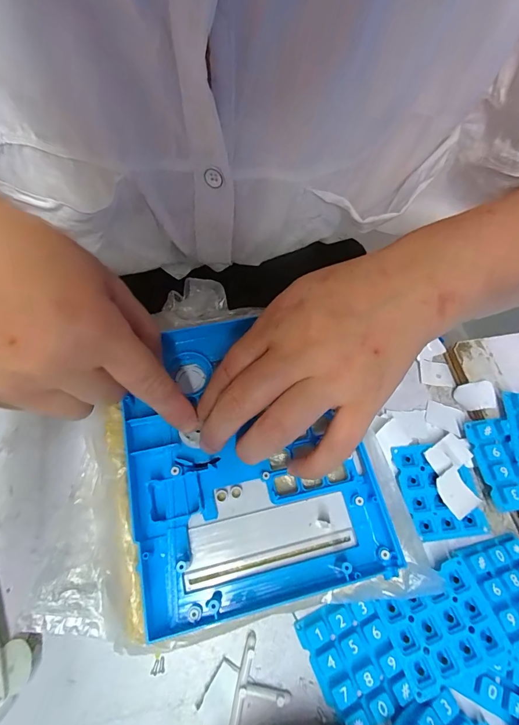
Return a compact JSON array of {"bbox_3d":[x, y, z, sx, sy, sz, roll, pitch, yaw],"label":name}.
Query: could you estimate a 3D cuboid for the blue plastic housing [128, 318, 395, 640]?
[{"bbox_3d":[-0.009,0.050,0.218,0.134,0.019,0.166,-9,64,-8],"label":"blue plastic housing"}]

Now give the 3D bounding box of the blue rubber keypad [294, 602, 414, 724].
[{"bbox_3d":[0.053,0.165,0.202,0.045,0.009,0.057,-22,66,-14],"label":"blue rubber keypad"}]

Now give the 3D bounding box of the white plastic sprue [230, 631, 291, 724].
[{"bbox_3d":[0.001,0.179,0.193,0.027,0.005,0.052,14,63,4],"label":"white plastic sprue"}]

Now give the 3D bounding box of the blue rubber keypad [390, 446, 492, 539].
[{"bbox_3d":[0.120,0.084,0.243,0.049,0.007,0.059,-5,64,-6],"label":"blue rubber keypad"}]

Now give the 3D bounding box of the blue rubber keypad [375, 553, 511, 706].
[{"bbox_3d":[0.103,0.149,0.205,0.058,0.008,0.048,-18,65,-12],"label":"blue rubber keypad"}]

